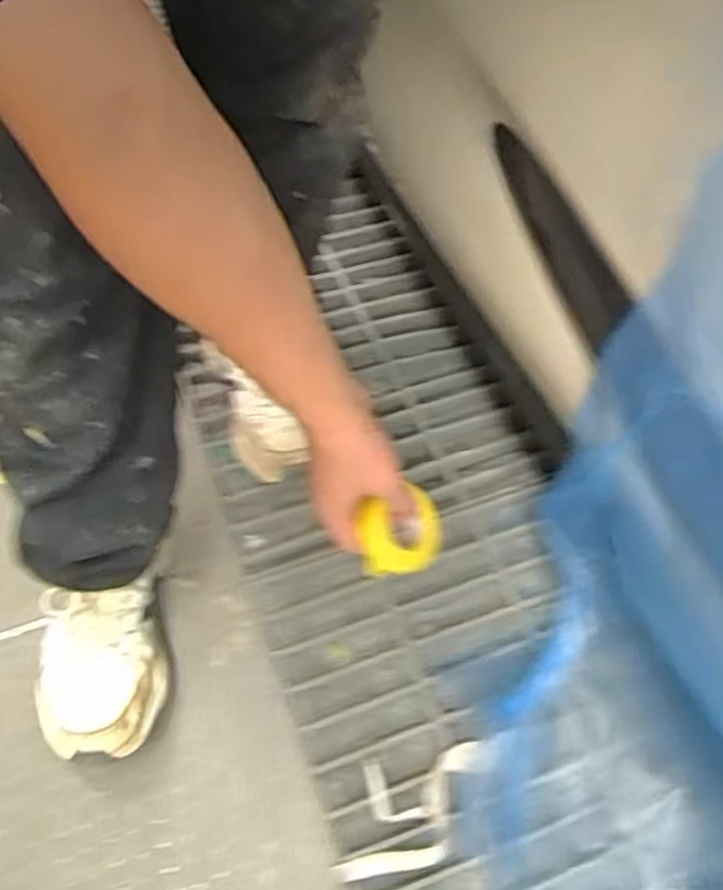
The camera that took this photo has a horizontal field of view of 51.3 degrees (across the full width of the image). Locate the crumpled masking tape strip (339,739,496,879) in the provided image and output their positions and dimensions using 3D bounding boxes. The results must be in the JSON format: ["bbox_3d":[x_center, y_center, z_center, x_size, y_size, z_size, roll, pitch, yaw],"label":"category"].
[{"bbox_3d":[0.050,0.335,0.692,0.159,0.009,0.089,-10,62,-9],"label":"crumpled masking tape strip"}]

